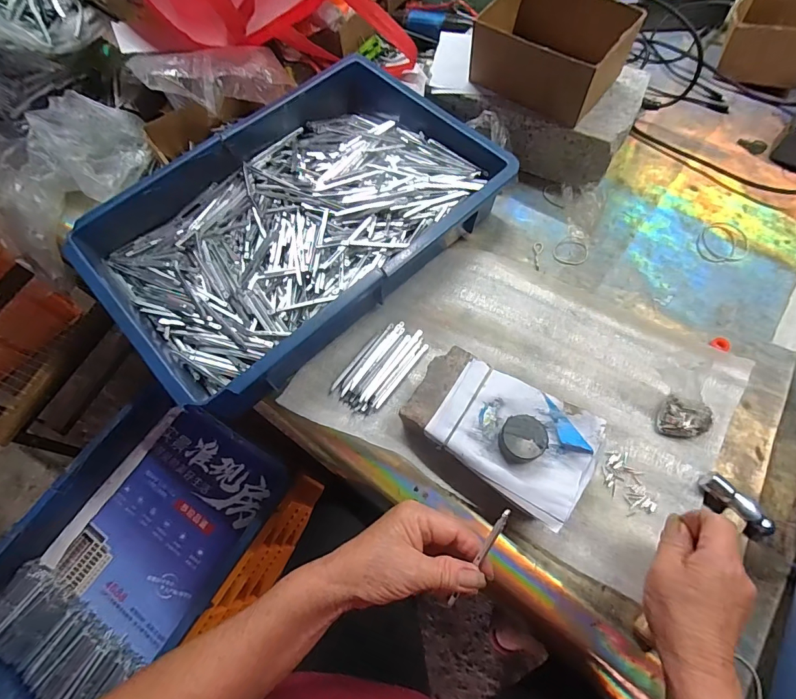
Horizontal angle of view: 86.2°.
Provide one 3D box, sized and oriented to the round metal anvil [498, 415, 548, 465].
[{"bbox_3d":[0.108,0.078,0.369,0.038,0.018,0.040,-1,65,2],"label":"round metal anvil"}]

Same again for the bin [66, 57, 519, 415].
[{"bbox_3d":[-0.113,-0.151,0.498,0.424,0.079,0.286,-41,69,-15],"label":"bin"}]

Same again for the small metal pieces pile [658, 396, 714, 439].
[{"bbox_3d":[0.281,0.069,0.416,0.040,0.021,0.035,25,68,14],"label":"small metal pieces pile"}]

